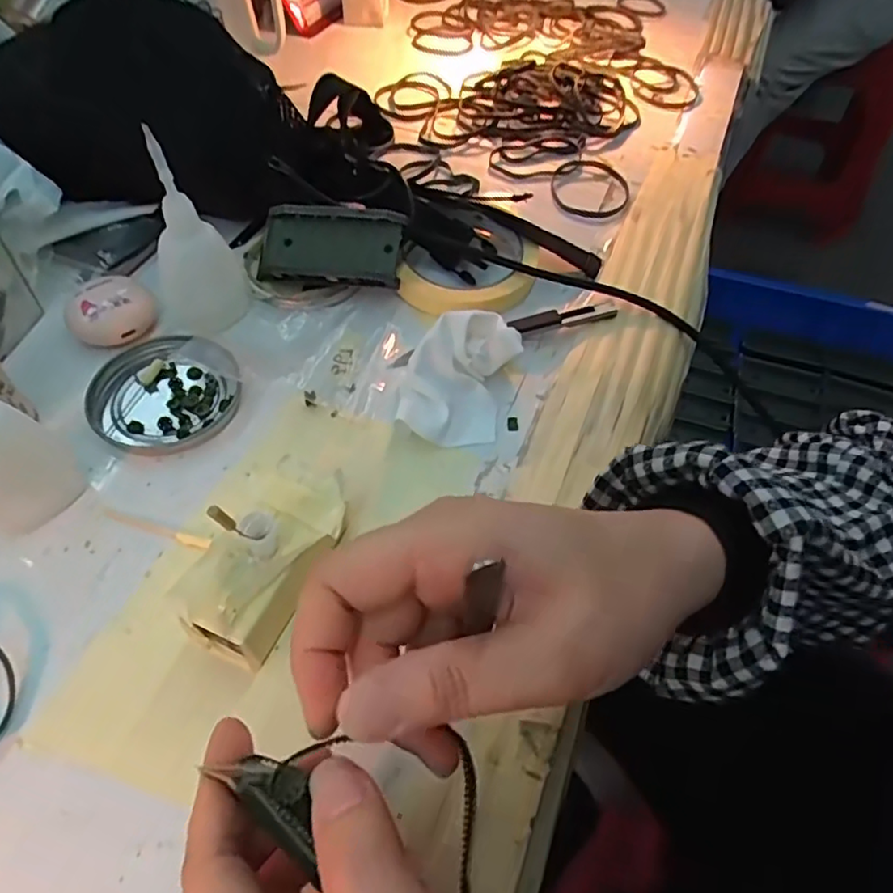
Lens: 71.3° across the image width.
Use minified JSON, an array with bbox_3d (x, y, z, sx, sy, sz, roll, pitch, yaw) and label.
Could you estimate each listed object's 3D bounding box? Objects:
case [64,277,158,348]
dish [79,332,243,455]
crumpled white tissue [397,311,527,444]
[{"bbox_3d":[-0.196,-0.079,0.366,0.047,0.020,0.043,-37,61,-26],"label":"case"},{"bbox_3d":[-0.154,-0.030,0.342,0.078,0.007,0.075,1,52,-1],"label":"dish"},{"bbox_3d":[0.007,-0.039,0.339,0.057,0.033,0.073,8,53,5],"label":"crumpled white tissue"}]

